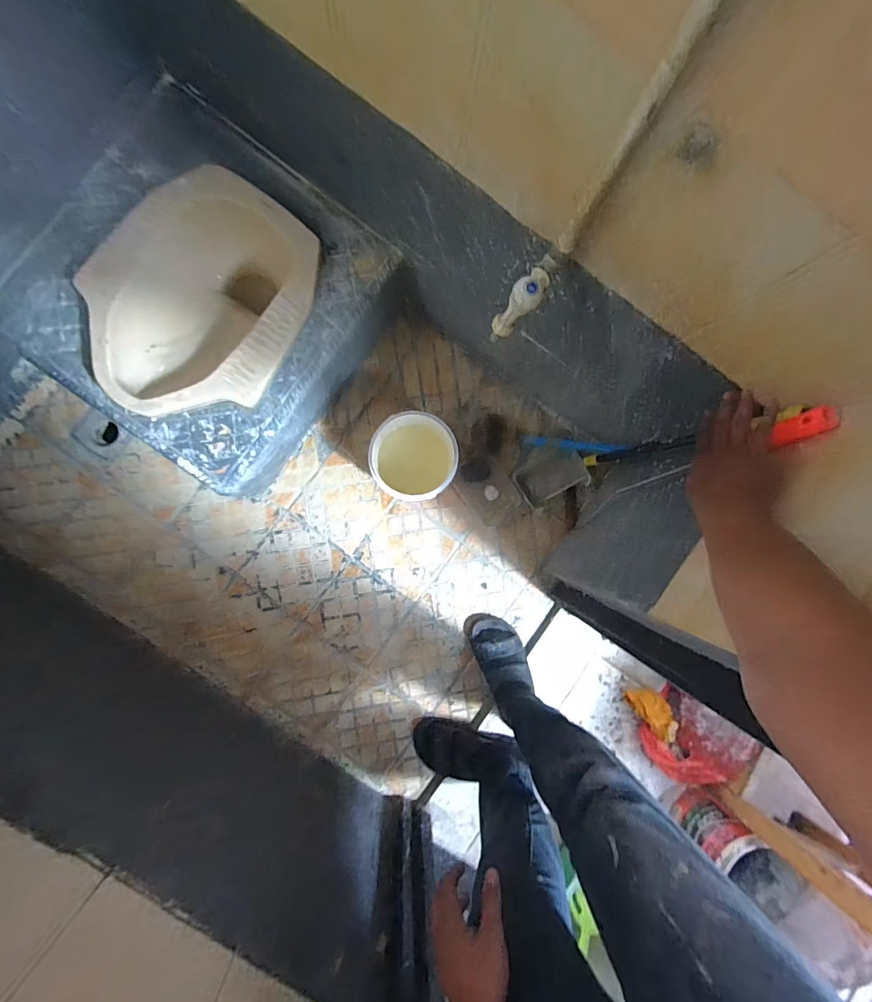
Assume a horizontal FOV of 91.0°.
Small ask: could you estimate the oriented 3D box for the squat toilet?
[{"bbox_3d":[-0.455,-0.378,0.875,0.371,0.154,0.463,38,87,-3],"label":"squat toilet"}]

